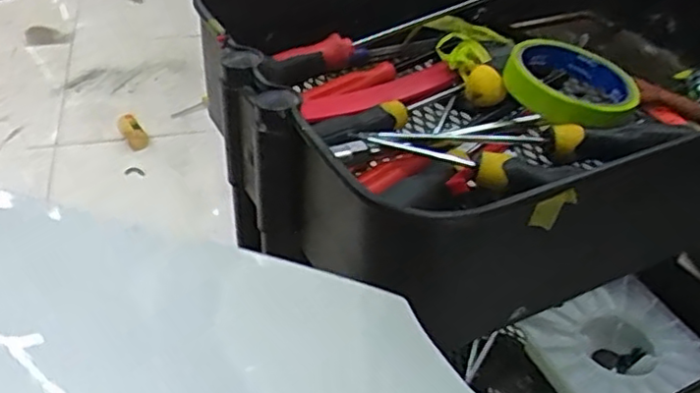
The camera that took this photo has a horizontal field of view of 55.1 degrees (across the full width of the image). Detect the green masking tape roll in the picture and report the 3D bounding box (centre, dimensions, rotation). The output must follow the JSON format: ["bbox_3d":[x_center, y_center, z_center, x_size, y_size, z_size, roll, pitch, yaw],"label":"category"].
[{"bbox_3d":[0.147,-0.078,0.450,0.086,0.019,0.097,13,38,14],"label":"green masking tape roll"}]

